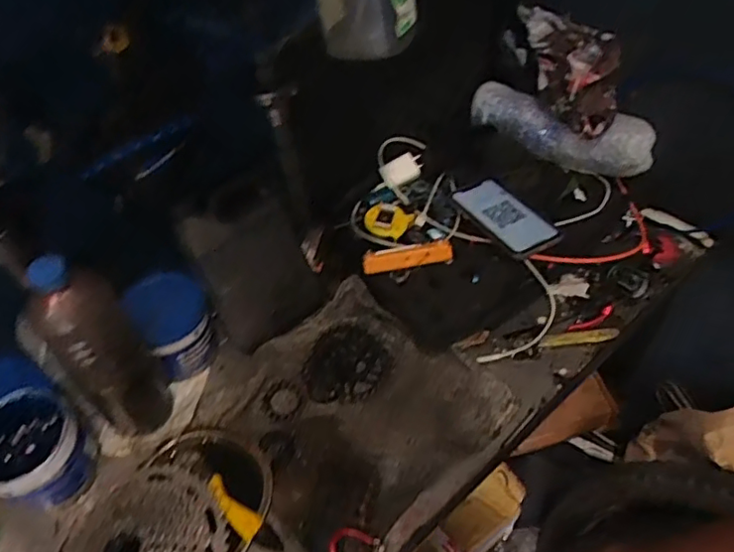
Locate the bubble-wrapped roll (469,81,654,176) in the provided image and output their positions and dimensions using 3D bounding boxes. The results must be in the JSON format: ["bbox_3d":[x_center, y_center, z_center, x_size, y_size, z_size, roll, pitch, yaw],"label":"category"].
[{"bbox_3d":[0.261,-0.198,0.801,0.252,0.072,0.053,24,56,23],"label":"bubble-wrapped roll"}]

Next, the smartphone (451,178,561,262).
[{"bbox_3d":[0.181,-0.080,0.759,0.075,0.011,0.153,-29,51,-15],"label":"smartphone"}]

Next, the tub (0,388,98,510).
[{"bbox_3d":[-0.358,0.193,0.629,0.107,0.097,0.104,36,61,29],"label":"tub"}]

